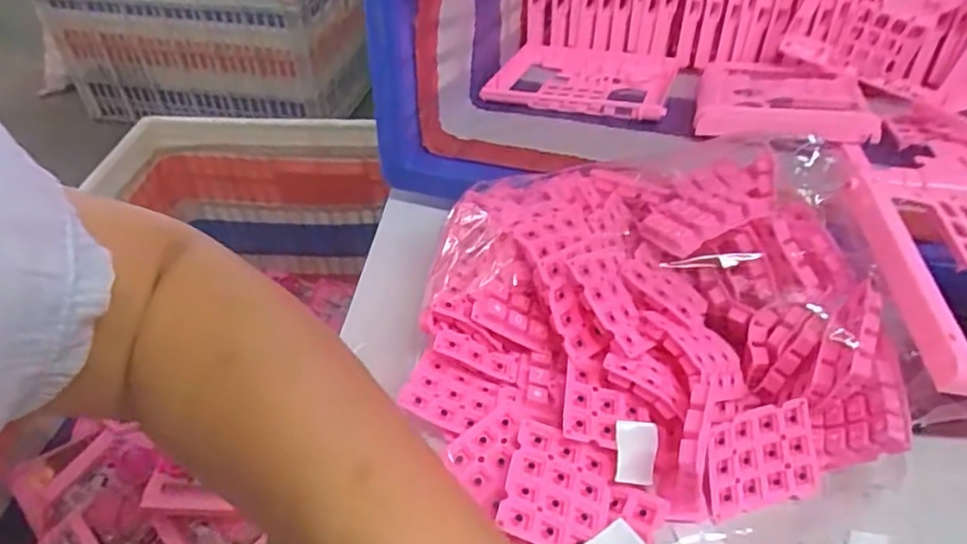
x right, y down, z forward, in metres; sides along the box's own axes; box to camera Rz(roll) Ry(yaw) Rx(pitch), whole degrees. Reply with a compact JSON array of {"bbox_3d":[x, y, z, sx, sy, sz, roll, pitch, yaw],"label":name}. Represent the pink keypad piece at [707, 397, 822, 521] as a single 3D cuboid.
[{"bbox_3d":[0.140,0.095,0.332,0.060,0.049,0.004,-12,5,-10],"label":"pink keypad piece"}]

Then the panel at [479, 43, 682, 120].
[{"bbox_3d":[0.097,-0.185,0.640,0.162,0.021,0.141,12,38,16],"label":"panel"}]

